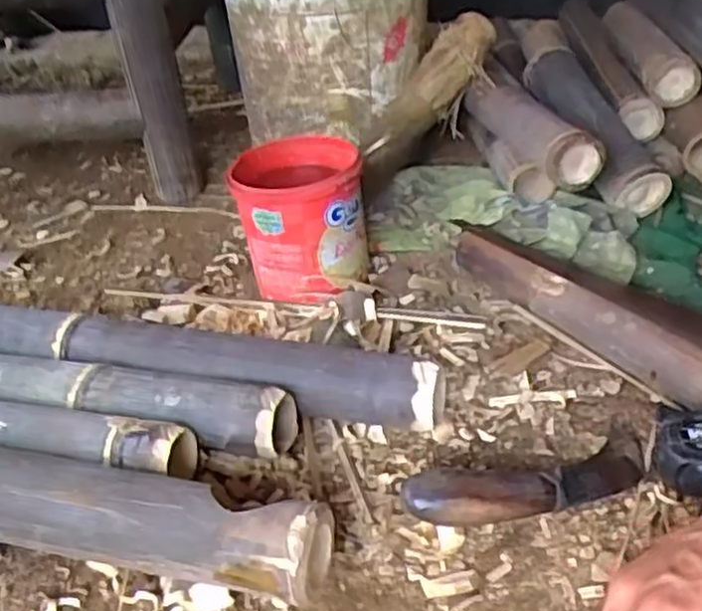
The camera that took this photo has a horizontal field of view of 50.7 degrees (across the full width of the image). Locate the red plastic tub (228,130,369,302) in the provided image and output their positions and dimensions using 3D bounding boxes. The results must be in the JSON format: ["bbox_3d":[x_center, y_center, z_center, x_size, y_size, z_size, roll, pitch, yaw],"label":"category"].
[{"bbox_3d":[-0.054,-0.090,0.823,0.132,0.144,0.130,-3,36,2],"label":"red plastic tub"}]

